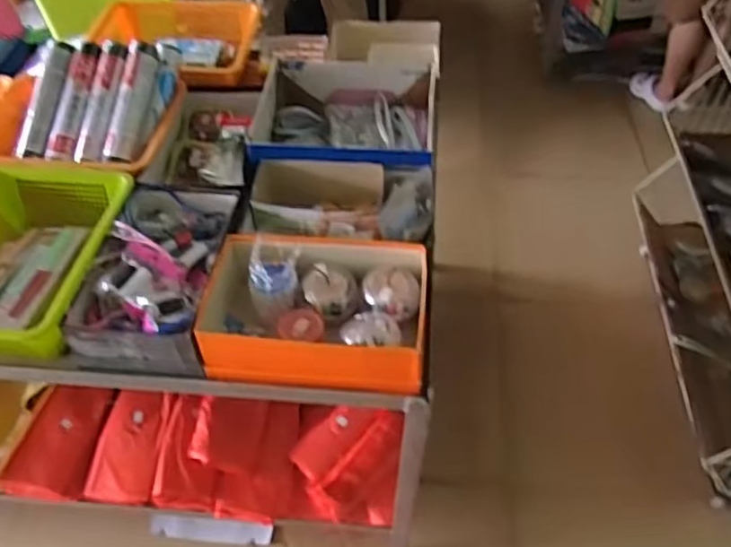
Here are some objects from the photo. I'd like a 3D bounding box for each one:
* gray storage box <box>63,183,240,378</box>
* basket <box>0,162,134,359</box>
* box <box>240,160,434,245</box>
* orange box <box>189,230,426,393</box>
[{"bbox_3d":[-0.333,-0.007,1.044,0.199,0.123,0.333,3,49,4],"label":"gray storage box"},{"bbox_3d":[-0.551,-0.041,1.048,0.269,0.109,0.388,3,49,4],"label":"basket"},{"bbox_3d":[-0.044,-0.110,1.134,0.318,0.118,0.232,4,49,5],"label":"box"},{"bbox_3d":[-0.083,0.052,0.989,0.347,0.115,0.217,5,49,6],"label":"orange box"}]

